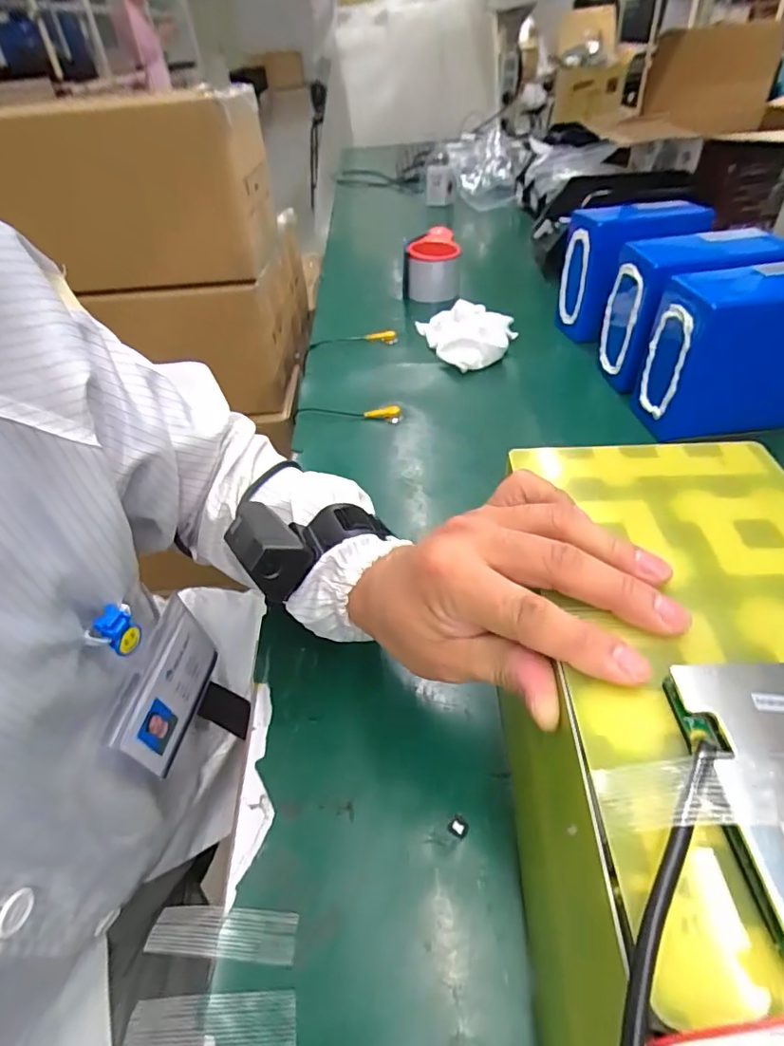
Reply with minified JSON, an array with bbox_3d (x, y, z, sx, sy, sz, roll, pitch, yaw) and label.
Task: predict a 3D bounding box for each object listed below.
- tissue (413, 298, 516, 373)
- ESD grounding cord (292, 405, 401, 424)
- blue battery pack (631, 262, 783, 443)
[{"bbox_3d":[0.116,-0.264,0.731,0.133,0.040,0.165,-12,44,-7],"label":"tissue"},{"bbox_3d":[-0.054,-0.127,0.611,0.127,0.013,0.023,0,44,6],"label":"ESD grounding cord"},{"bbox_3d":[0.342,-0.168,0.523,0.153,0.140,0.085,-7,43,-1],"label":"blue battery pack"}]

